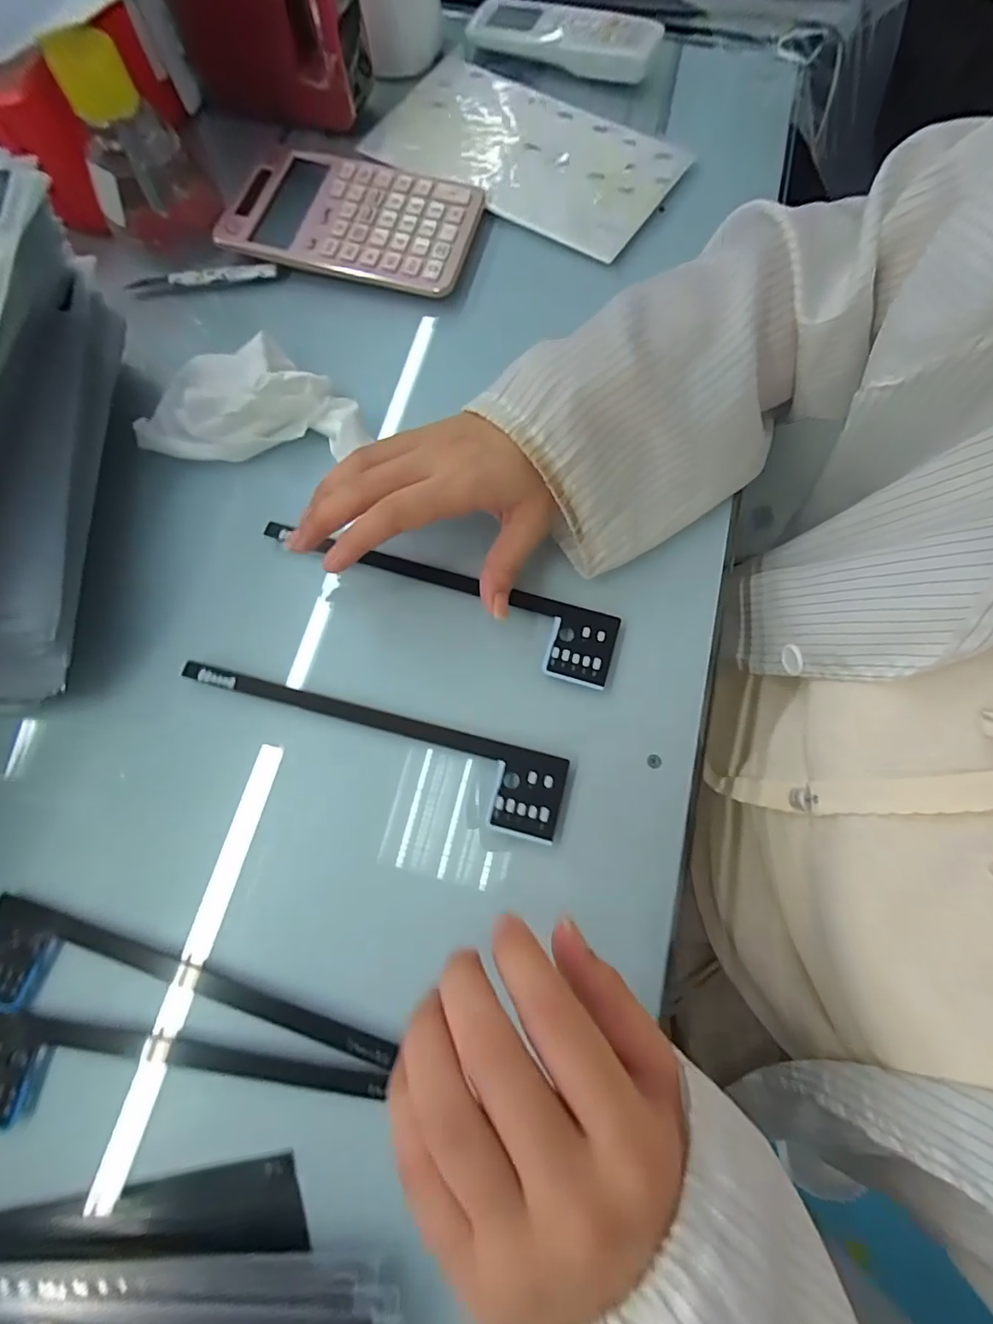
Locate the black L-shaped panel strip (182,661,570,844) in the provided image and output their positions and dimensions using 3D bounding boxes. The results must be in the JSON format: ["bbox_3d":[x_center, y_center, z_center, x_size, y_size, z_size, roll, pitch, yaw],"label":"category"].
[{"bbox_3d":[-0.071,0.045,0.289,0.216,0.004,0.043,14,71,5],"label":"black L-shaped panel strip"}]

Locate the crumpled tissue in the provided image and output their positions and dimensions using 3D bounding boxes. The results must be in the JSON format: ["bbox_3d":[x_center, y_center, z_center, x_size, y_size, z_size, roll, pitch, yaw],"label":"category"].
[{"bbox_3d":[-0.162,-0.163,0.335,0.134,0.028,0.084,-21,72,-7],"label":"crumpled tissue"}]

